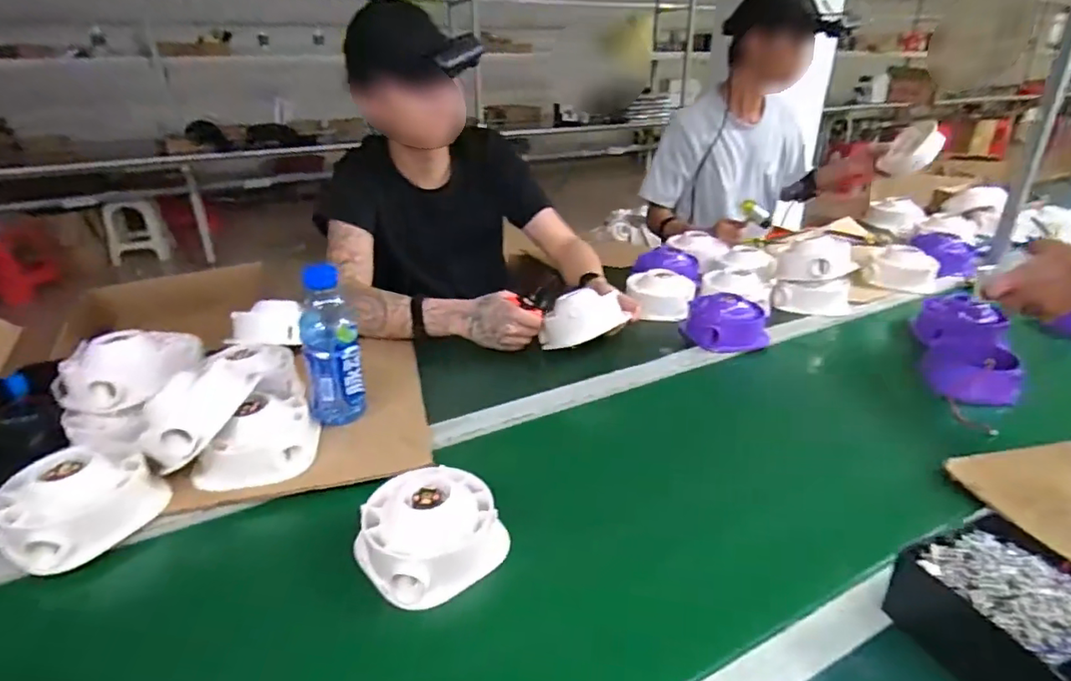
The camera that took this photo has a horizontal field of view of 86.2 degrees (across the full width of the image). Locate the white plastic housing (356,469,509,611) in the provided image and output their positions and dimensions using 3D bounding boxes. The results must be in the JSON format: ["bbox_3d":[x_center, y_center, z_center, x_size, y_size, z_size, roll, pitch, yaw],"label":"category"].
[{"bbox_3d":[-0.106,0.184,0.569,0.132,0.066,0.122,-1,27,0],"label":"white plastic housing"}]

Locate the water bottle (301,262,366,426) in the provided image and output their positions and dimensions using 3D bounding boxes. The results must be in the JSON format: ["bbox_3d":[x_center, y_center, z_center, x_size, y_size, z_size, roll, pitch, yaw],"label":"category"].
[{"bbox_3d":[-0.267,0.014,0.749,0.071,0.204,0.059,-10,28,-17],"label":"water bottle"}]

